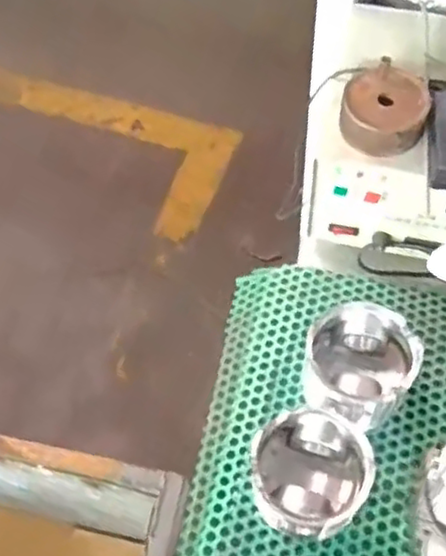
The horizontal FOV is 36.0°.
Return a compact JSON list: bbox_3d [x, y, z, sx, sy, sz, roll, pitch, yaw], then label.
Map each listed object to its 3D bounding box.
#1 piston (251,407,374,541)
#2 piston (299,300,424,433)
[{"bbox_3d":[0.070,0.161,0.566,0.087,0.079,0.089,-1,61,3],"label":"piston"},{"bbox_3d":[0.117,0.082,0.601,0.094,0.082,0.102,-1,61,3],"label":"piston"}]

